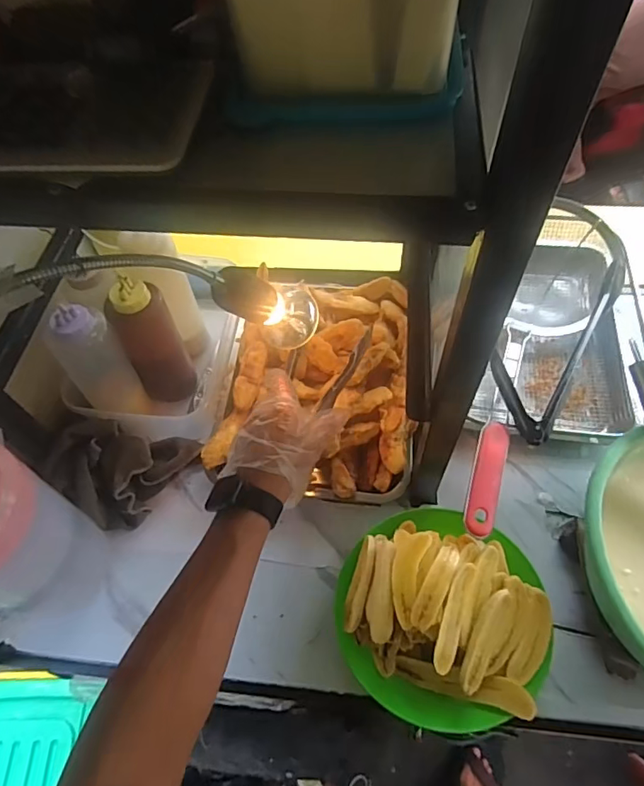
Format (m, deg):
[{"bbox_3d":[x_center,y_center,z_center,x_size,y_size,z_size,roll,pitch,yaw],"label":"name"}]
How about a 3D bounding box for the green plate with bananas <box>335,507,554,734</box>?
[{"bbox_3d":[0.124,0.215,0.496,0.203,0.064,0.202,0,59,0],"label":"green plate with bananas"}]

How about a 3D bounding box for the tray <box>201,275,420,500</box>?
[{"bbox_3d":[-0.006,-0.034,0.640,0.243,0.102,0.321,3,59,1],"label":"tray"}]

